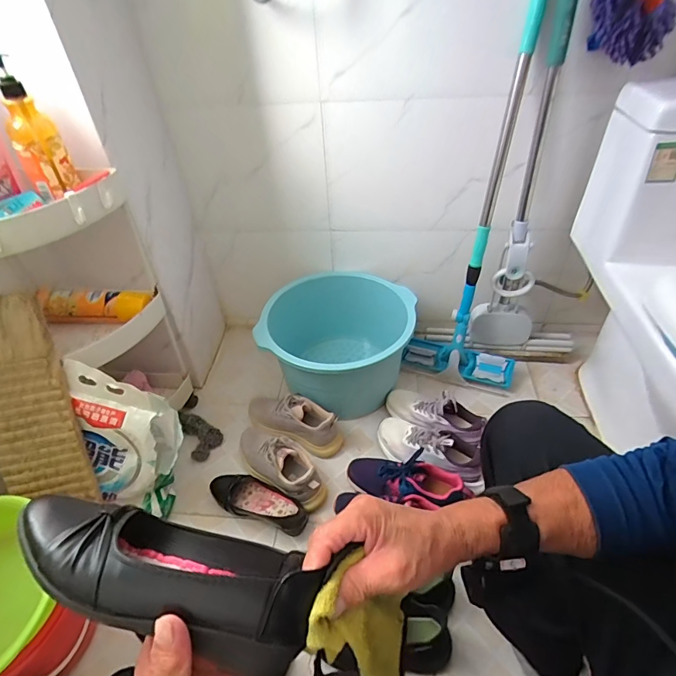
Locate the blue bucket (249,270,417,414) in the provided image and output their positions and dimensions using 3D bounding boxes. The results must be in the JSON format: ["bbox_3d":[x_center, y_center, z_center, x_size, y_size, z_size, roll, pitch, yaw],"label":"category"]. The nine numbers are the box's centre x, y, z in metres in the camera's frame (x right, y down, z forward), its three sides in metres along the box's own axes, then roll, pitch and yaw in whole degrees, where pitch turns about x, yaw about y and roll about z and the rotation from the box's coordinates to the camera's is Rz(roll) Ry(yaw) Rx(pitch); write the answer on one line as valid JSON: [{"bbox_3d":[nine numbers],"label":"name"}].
[{"bbox_3d":[0.006,0.026,1.113,0.315,0.241,0.358,13,45,18],"label":"blue bucket"}]

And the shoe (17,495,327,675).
[{"bbox_3d":[-0.125,0.176,0.326,0.218,0.061,0.085,19,45,2],"label":"shoe"}]

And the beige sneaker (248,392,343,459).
[{"bbox_3d":[-0.109,0.188,1.026,0.246,0.102,0.079,18,47,22],"label":"beige sneaker"}]

